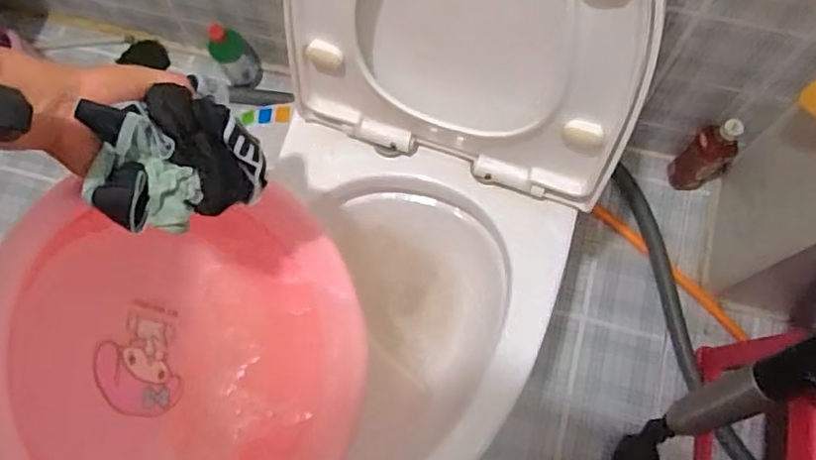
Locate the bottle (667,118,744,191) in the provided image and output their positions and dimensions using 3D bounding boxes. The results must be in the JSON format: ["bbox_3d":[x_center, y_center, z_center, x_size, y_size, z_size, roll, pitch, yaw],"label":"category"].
[{"bbox_3d":[0.512,-0.125,1.081,0.079,0.211,0.073,-2,72,6],"label":"bottle"}]

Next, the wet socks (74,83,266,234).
[{"bbox_3d":[-0.177,-0.051,0.470,0.122,0.087,0.077,-35,73,-9],"label":"wet socks"}]

